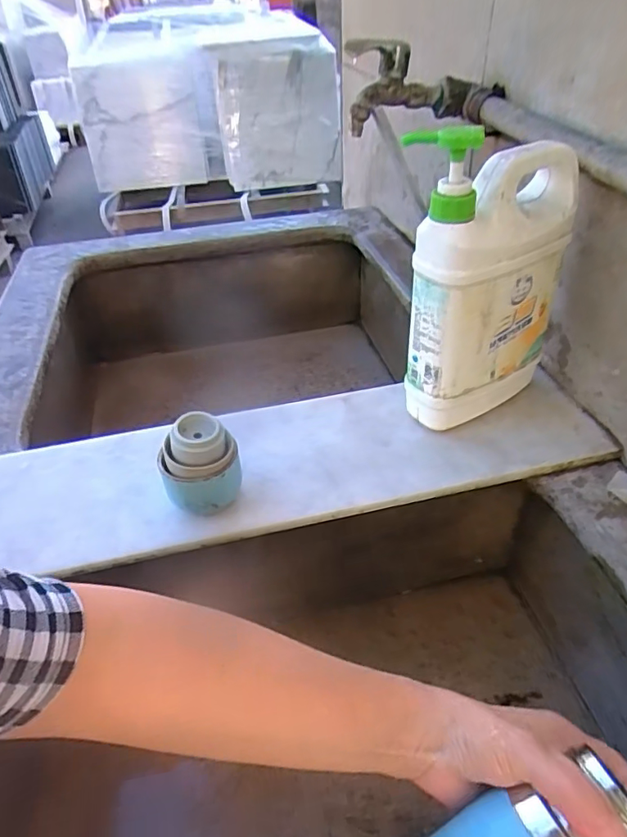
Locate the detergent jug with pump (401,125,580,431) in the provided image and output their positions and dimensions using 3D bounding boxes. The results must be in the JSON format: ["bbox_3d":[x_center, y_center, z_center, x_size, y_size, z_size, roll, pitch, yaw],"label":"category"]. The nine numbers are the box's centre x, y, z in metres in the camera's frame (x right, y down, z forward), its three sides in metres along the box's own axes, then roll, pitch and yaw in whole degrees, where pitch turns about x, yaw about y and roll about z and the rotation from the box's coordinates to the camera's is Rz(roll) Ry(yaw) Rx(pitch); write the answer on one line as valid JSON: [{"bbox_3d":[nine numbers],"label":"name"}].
[{"bbox_3d":[0.147,-0.112,0.463,0.140,0.247,0.066,-27,45,-25],"label":"detergent jug with pump"}]

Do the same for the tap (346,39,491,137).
[{"bbox_3d":[0.106,-0.345,0.577,0.154,0.092,0.052,4,38,-12],"label":"tap"}]

